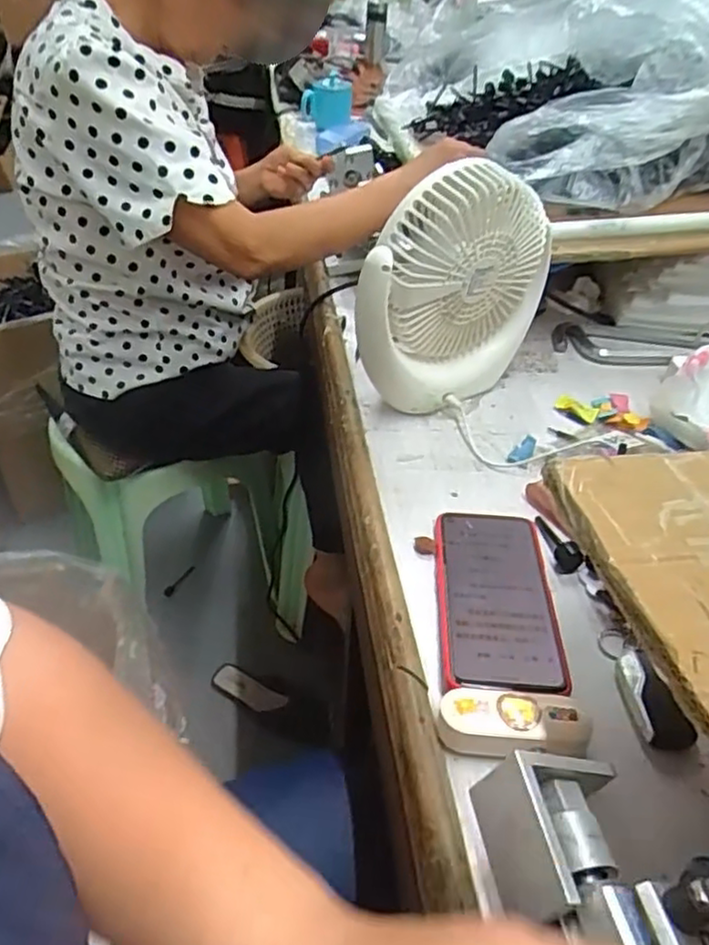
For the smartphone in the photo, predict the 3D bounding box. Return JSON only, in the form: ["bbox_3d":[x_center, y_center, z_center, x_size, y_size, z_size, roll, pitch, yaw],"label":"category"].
[{"bbox_3d":[0.097,0.084,0.469,0.076,0.012,0.159,4,39,1],"label":"smartphone"}]

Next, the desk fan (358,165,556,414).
[{"bbox_3d":[0.088,-0.165,0.609,0.185,0.213,0.075,-16,43,-22],"label":"desk fan"}]

